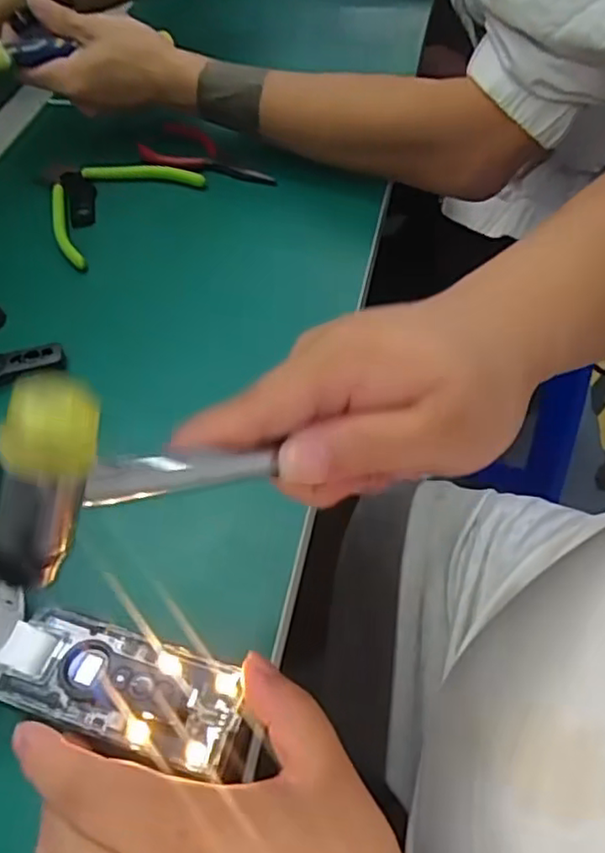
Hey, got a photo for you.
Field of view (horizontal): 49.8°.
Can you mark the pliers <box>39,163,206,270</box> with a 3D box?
[{"bbox_3d":[-0.168,-0.191,0.536,0.126,0.027,0.129,34,63,27],"label":"pliers"}]

